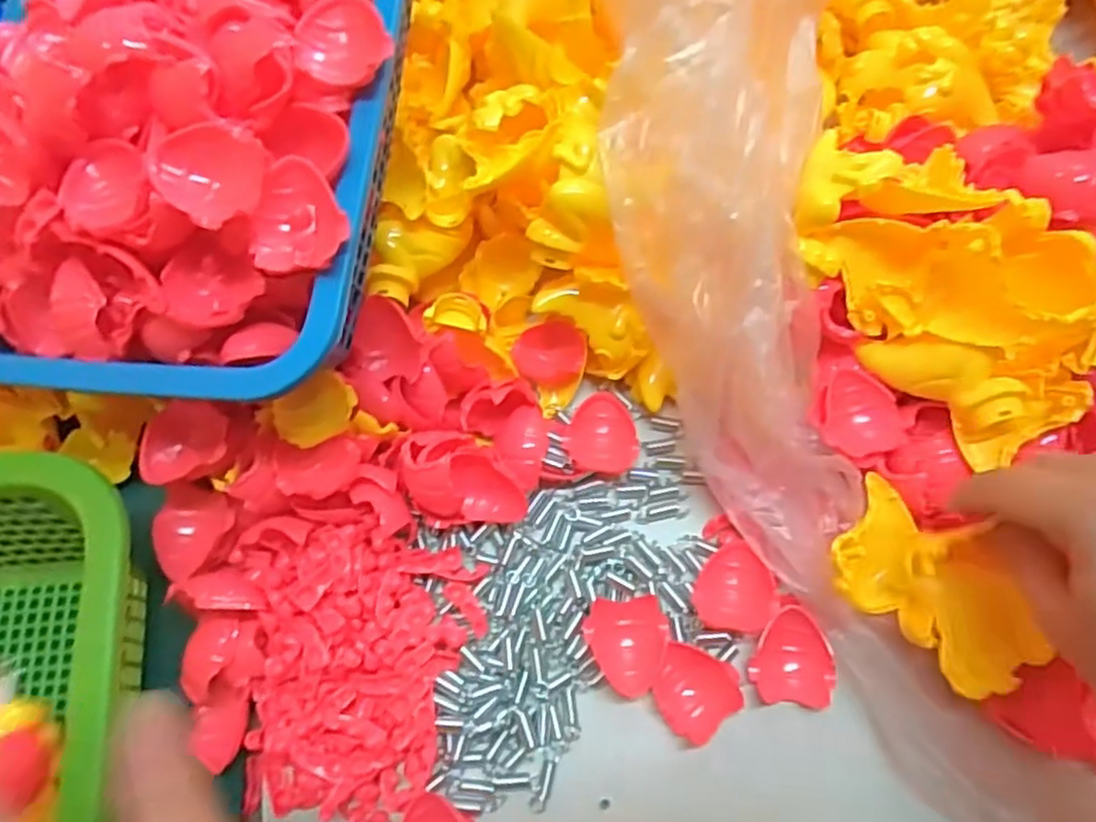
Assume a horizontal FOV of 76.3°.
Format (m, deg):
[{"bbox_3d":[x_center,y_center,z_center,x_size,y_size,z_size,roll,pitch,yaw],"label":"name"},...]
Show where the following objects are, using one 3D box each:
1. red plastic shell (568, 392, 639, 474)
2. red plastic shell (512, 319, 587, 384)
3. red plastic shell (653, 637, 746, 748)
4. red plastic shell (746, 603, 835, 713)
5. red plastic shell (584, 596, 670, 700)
[{"bbox_3d":[0.031,0.012,0.376,0.035,0.016,0.046,7,71,5],"label":"red plastic shell"},{"bbox_3d":[0.001,-0.034,0.395,0.041,0.014,0.037,-13,70,-2],"label":"red plastic shell"},{"bbox_3d":[0.069,0.136,0.333,0.038,0.021,0.039,24,73,11],"label":"red plastic shell"},{"bbox_3d":[0.121,0.121,0.341,0.037,0.013,0.044,16,72,8],"label":"red plastic shell"},{"bbox_3d":[0.039,0.116,0.342,0.038,0.016,0.044,-2,70,2],"label":"red plastic shell"}]

